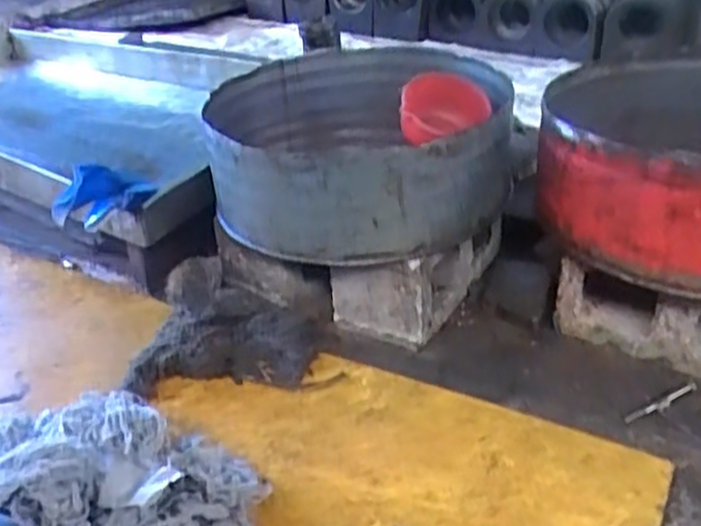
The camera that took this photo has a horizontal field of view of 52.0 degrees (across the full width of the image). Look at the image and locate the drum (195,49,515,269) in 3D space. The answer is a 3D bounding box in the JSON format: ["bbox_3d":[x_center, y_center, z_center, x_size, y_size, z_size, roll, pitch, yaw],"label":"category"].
[{"bbox_3d":[0.022,-0.204,1.265,0.504,0.210,0.495,-2,32,1],"label":"drum"}]

